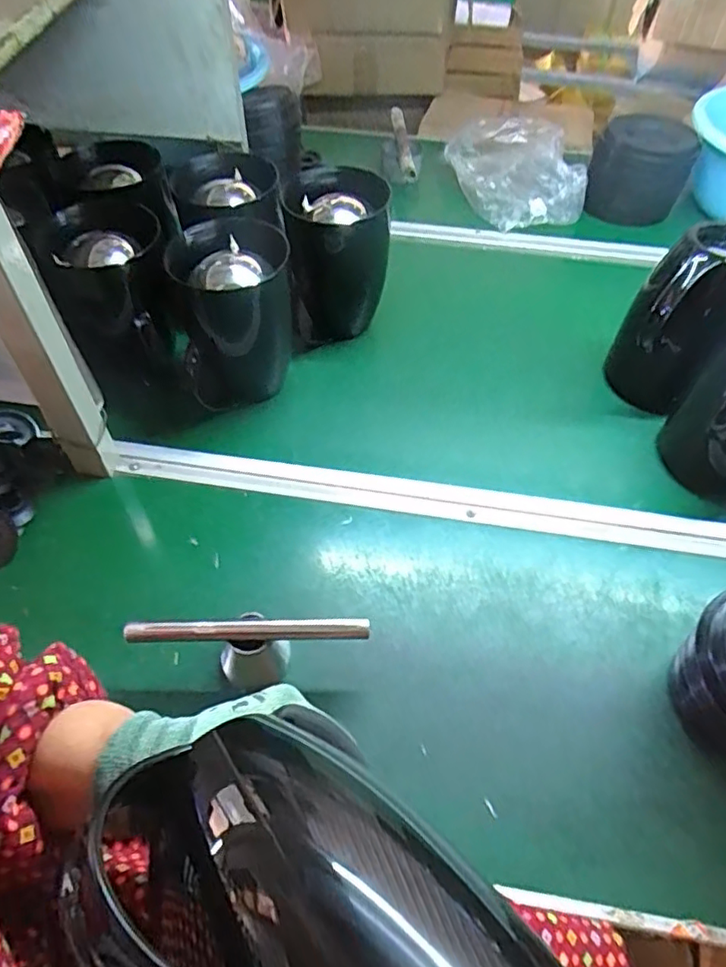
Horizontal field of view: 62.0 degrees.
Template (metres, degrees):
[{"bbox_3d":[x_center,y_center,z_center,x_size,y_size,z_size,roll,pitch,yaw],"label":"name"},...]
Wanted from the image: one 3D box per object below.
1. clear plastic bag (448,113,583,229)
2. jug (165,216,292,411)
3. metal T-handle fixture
[{"bbox_3d":[0.269,-0.554,1.056,0.198,0.071,0.279,-12,53,-12],"label":"clear plastic bag"},{"bbox_3d":[-0.147,-0.198,0.694,0.122,0.166,0.110,-9,52,-9],"label":"jug"},{"bbox_3d":[-0.097,0.147,0.520,0.196,0.070,0.051,3,51,1],"label":"metal T-handle fixture"}]

